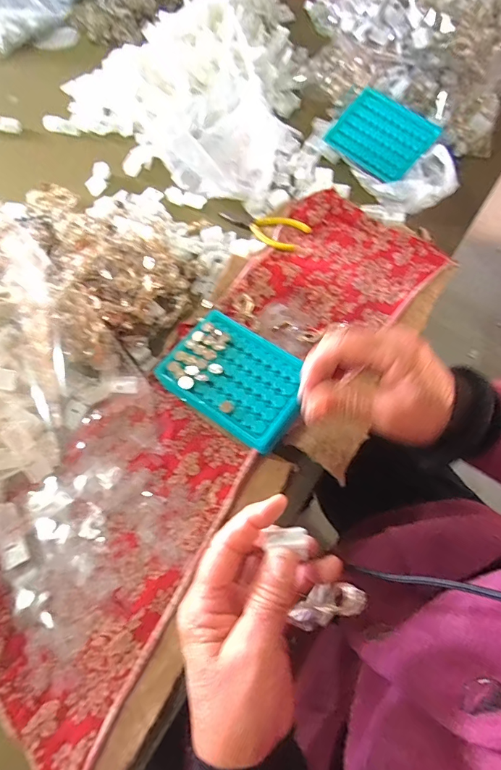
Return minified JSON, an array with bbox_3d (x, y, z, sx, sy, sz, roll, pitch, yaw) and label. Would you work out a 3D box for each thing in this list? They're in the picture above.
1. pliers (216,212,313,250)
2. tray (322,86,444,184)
[{"bbox_3d":[0.013,-0.199,0.535,0.121,0.013,0.049,15,63,10],"label":"pliers"},{"bbox_3d":[0.180,-0.344,0.574,0.097,0.009,0.130,-43,74,4],"label":"tray"}]

